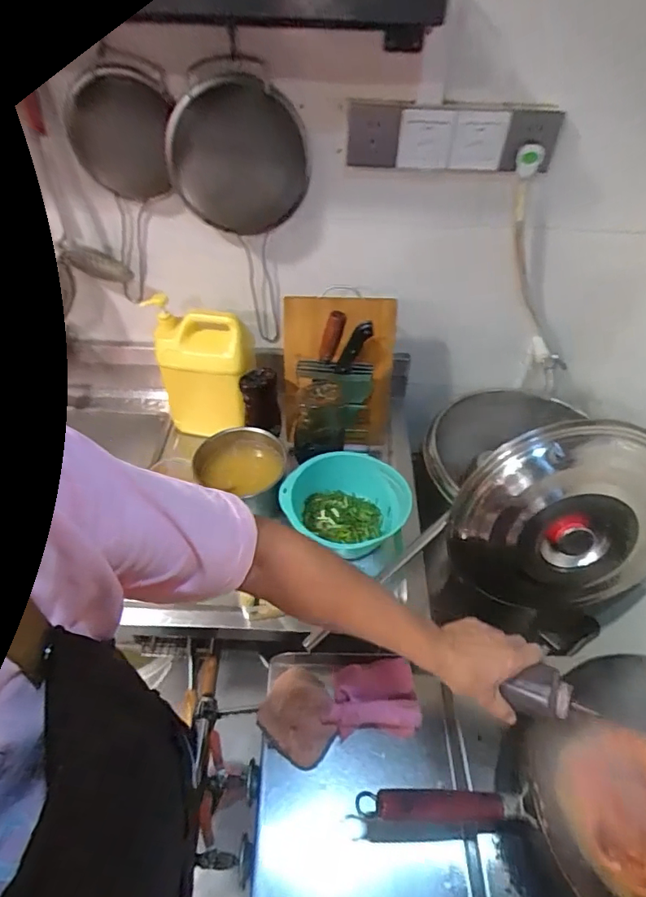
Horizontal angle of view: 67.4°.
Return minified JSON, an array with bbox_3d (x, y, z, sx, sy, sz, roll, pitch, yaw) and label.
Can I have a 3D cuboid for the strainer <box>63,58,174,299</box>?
[{"bbox_3d":[-0.348,-0.481,0.915,0.166,0.367,0.062,17,49,13],"label":"strainer"}]

